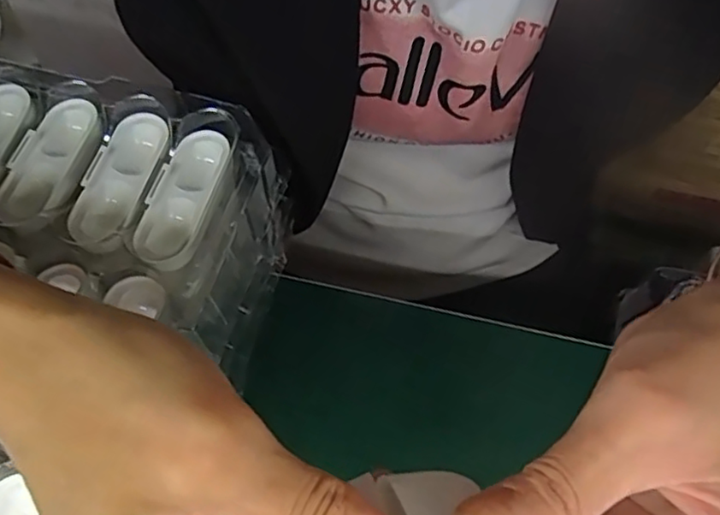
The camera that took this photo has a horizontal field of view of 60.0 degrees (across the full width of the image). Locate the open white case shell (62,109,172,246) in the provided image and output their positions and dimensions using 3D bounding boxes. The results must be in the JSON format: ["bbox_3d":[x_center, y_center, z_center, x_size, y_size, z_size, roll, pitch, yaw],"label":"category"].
[{"bbox_3d":[-0.101,-0.034,0.268,0.025,0.013,0.063,15,63,4],"label":"open white case shell"}]

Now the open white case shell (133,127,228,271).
[{"bbox_3d":[-0.074,-0.026,0.261,0.024,0.008,0.066,14,63,4],"label":"open white case shell"}]

